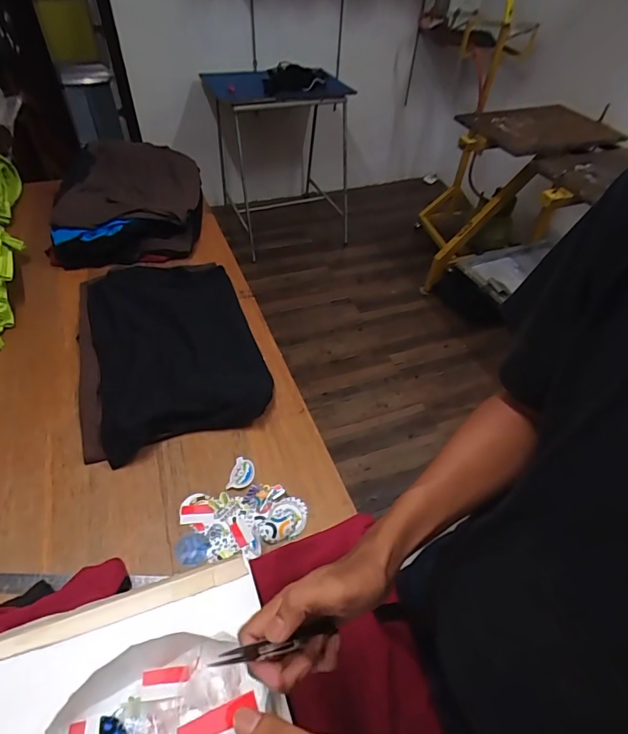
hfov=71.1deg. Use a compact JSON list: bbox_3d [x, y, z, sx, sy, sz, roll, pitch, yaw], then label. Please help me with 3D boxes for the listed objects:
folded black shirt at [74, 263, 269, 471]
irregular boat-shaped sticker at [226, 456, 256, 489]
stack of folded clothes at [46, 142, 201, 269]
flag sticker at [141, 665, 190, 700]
[{"bbox_3d":[-0.322,-0.069,0.958,0.368,0.047,0.540,-15,50,-17],"label":"folded black shirt"},{"bbox_3d":[-0.127,0.188,0.781,0.043,0.004,0.061,7,47,2],"label":"irregular boat-shaped sticker"},{"bbox_3d":[-0.520,-0.469,1.244,0.374,0.138,0.463,-5,48,-9],"label":"stack of folded clothes"},{"bbox_3d":[-0.148,0.314,0.438,0.045,0.004,0.026,-1,37,-13],"label":"flag sticker"}]

